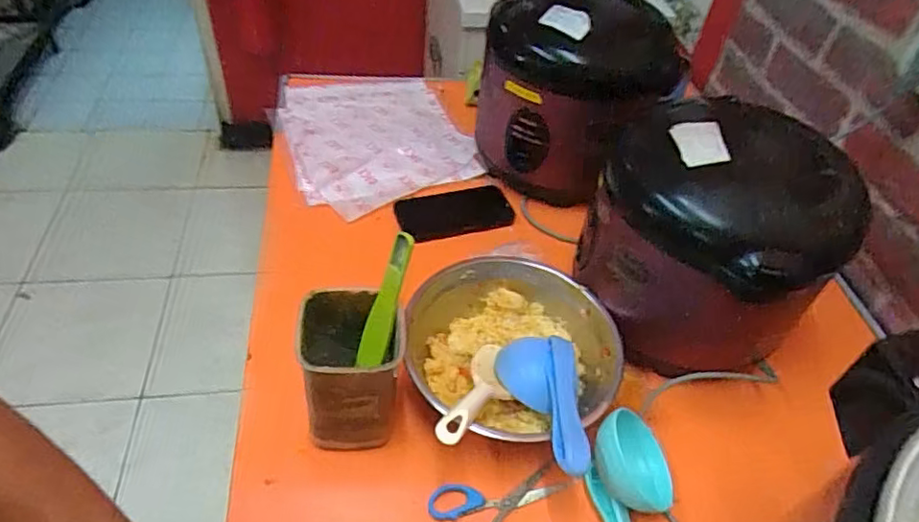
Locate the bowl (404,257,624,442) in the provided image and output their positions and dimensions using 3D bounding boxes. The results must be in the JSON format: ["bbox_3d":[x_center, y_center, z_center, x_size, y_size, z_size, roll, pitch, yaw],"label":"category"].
[{"bbox_3d":[0.060,0.101,0.664,0.208,0.069,0.223,3,47,-4],"label":"bowl"}]

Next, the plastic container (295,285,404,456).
[{"bbox_3d":[-0.104,0.112,0.582,0.087,0.155,0.094,-2,47,-8],"label":"plastic container"}]

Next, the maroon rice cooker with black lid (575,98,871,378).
[{"bbox_3d":[0.263,-0.030,0.647,0.221,0.224,0.242,3,47,-4],"label":"maroon rice cooker with black lid"}]

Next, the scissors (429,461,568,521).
[{"bbox_3d":[0.044,0.243,0.577,0.131,0.007,0.085,-16,51,-20],"label":"scissors"}]

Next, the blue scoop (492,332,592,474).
[{"bbox_3d":[0.090,0.140,0.595,0.067,0.071,0.183,-5,27,-11],"label":"blue scoop"}]

